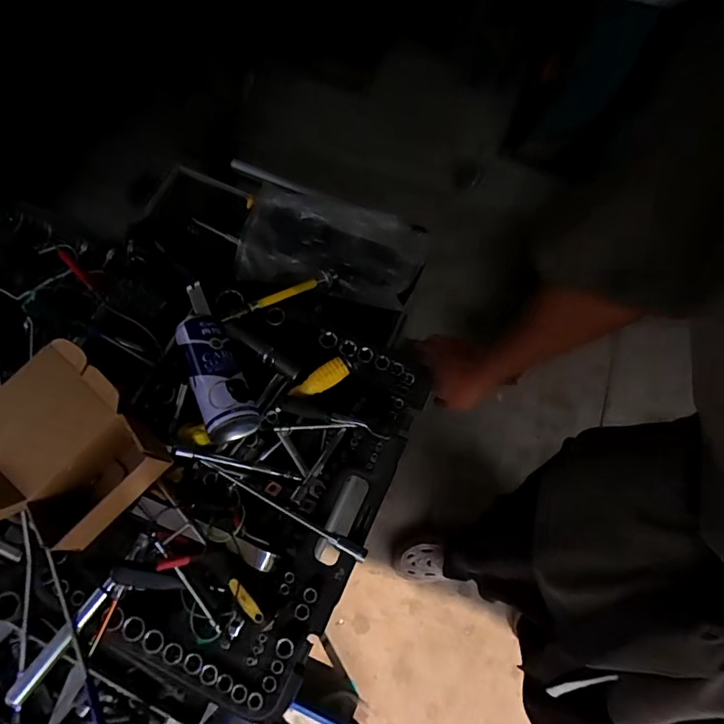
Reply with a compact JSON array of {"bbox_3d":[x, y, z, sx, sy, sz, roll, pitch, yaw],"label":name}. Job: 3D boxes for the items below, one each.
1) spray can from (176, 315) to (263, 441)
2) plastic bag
[{"bbox_3d":[-0.182,0.017,0.616,0.069,0.057,0.153,-22,70,-8],"label":"spray can"},{"bbox_3d":[-0.050,-0.177,0.769,0.284,0.048,0.163,15,69,7],"label":"plastic bag"}]

